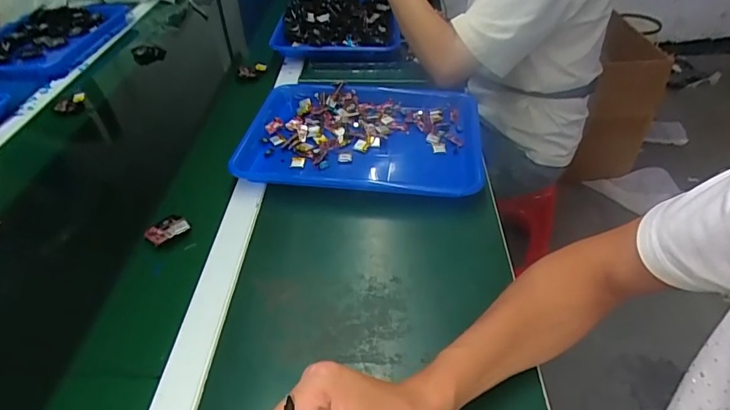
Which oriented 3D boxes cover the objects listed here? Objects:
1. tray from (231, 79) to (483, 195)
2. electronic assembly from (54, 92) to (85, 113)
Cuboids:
[{"bbox_3d":[-0.006,-0.106,0.672,0.345,0.040,0.266,4,42,7],"label":"tray"},{"bbox_3d":[-0.511,-0.176,0.772,0.052,0.023,0.017,-35,50,-12],"label":"electronic assembly"}]

